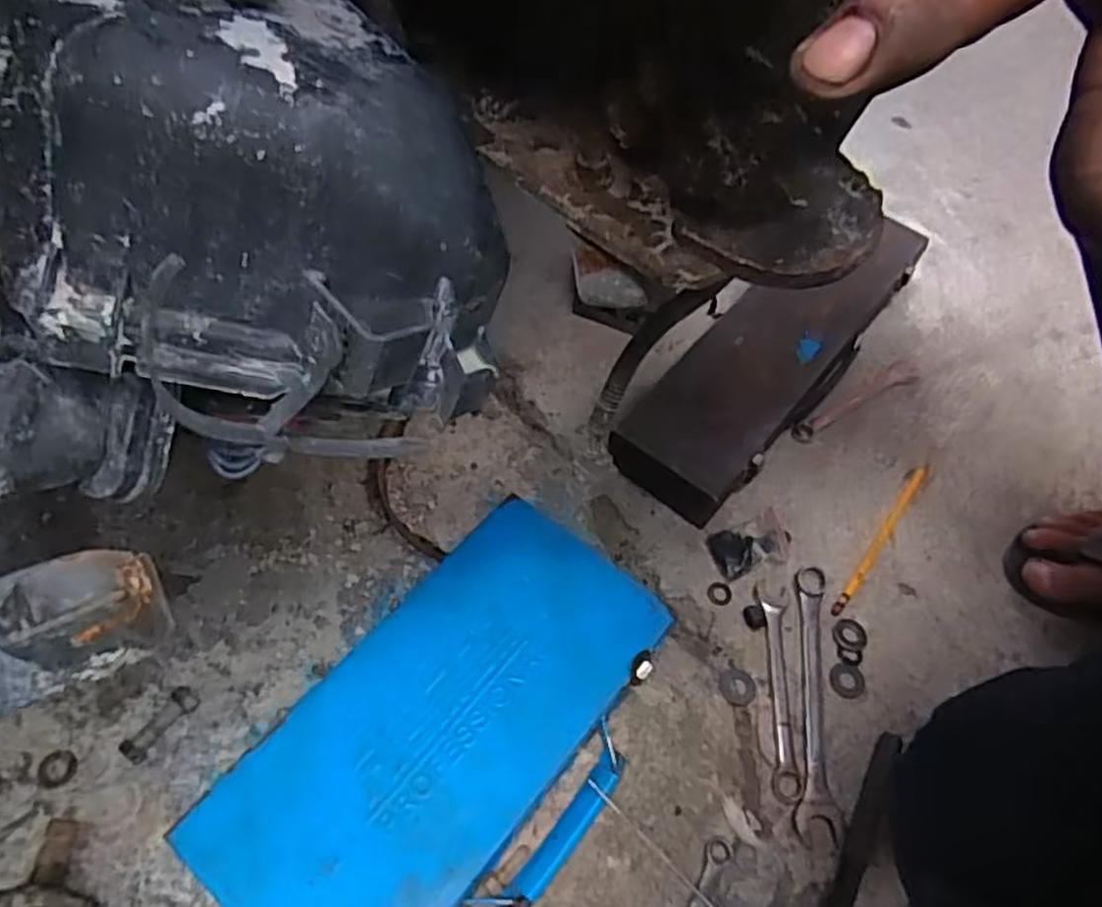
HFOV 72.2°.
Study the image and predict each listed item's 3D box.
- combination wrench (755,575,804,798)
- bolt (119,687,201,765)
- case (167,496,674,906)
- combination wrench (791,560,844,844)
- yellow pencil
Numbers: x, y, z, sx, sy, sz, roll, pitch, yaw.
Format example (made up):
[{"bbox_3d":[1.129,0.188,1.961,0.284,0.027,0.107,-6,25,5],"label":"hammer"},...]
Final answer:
[{"bbox_3d":[0.170,0.172,0.565,0.024,0.007,0.157,7,57,0],"label":"combination wrench"},{"bbox_3d":[-0.258,0.177,0.497,0.021,0.010,0.052,32,62,17],"label":"bolt"},{"bbox_3d":[-0.056,0.186,0.488,0.178,0.067,0.292,36,62,17],"label":"case"},{"bbox_3d":[0.199,0.180,0.565,0.033,0.006,0.200,11,57,3],"label":"combination wrench"},{"bbox_3d":[0.286,0.069,0.645,0.010,0.009,0.183,34,63,18],"label":"yellow pencil"}]

